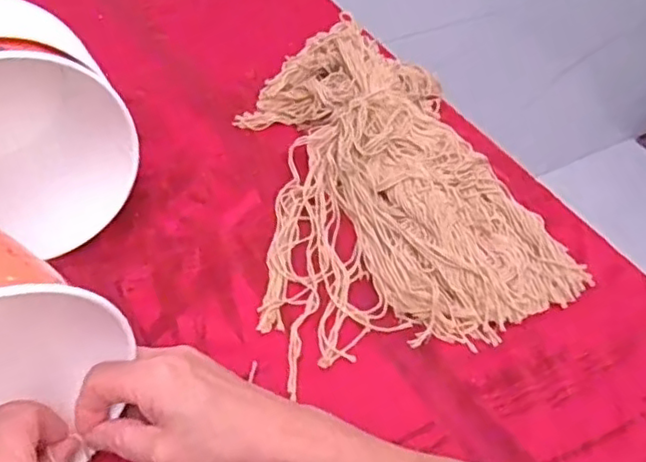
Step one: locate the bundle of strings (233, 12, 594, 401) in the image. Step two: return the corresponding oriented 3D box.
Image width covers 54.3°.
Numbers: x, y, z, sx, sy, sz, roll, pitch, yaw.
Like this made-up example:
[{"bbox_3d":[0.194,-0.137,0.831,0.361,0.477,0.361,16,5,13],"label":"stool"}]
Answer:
[{"bbox_3d":[0.046,-0.060,0.566,0.253,0.044,0.366,-9,49,-15],"label":"bundle of strings"}]

